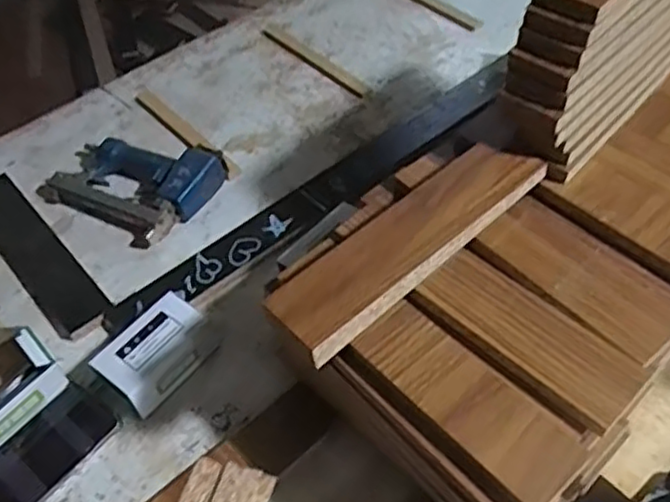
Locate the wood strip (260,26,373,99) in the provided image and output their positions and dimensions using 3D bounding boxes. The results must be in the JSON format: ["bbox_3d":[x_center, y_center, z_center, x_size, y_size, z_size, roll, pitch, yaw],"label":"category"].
[{"bbox_3d":[-0.031,-0.289,1.056,0.027,0.004,0.233,-36,57,-22],"label":"wood strip"}]

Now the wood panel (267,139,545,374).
[{"bbox_3d":[0.060,-0.010,0.573,0.258,0.028,0.063,-37,57,-23],"label":"wood panel"}]

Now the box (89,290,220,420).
[{"bbox_3d":[-0.180,0.106,0.709,0.074,0.055,0.111,30,59,26],"label":"box"}]

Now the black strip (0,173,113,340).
[{"bbox_3d":[-0.363,-0.004,0.833,0.063,0.019,0.300,-35,56,-22],"label":"black strip"}]

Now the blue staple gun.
[{"bbox_3d":[-0.259,-0.092,0.880,0.210,0.049,0.142,21,55,21],"label":"blue staple gun"}]

